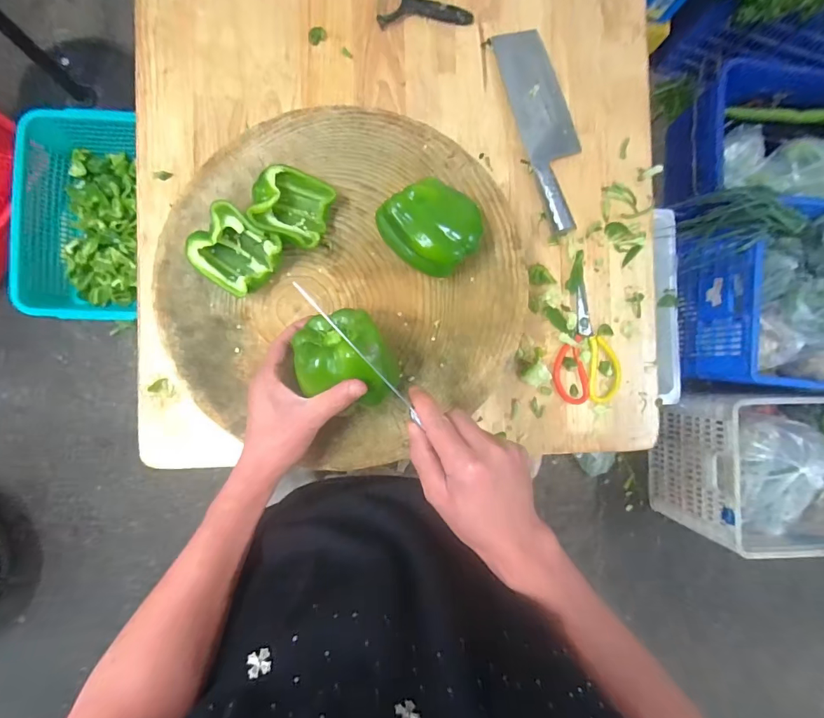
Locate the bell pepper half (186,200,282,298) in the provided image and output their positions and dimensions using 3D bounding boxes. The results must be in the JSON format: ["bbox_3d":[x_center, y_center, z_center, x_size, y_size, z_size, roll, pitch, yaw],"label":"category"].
[{"bbox_3d":[-0.188,-0.112,0.455,0.081,0.050,0.074,0,89,-4],"label":"bell pepper half"}]

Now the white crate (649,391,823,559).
[{"bbox_3d":[1.098,0.311,1.247,0.619,0.358,0.415,1,88,-4],"label":"white crate"}]

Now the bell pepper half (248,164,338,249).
[{"bbox_3d":[-0.131,-0.166,0.462,0.081,0.040,0.077,22,87,-3],"label":"bell pepper half"}]

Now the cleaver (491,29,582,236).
[{"bbox_3d":[0.209,-0.354,0.647,0.087,0.028,0.316,-17,90,-4],"label":"cleaver"}]

